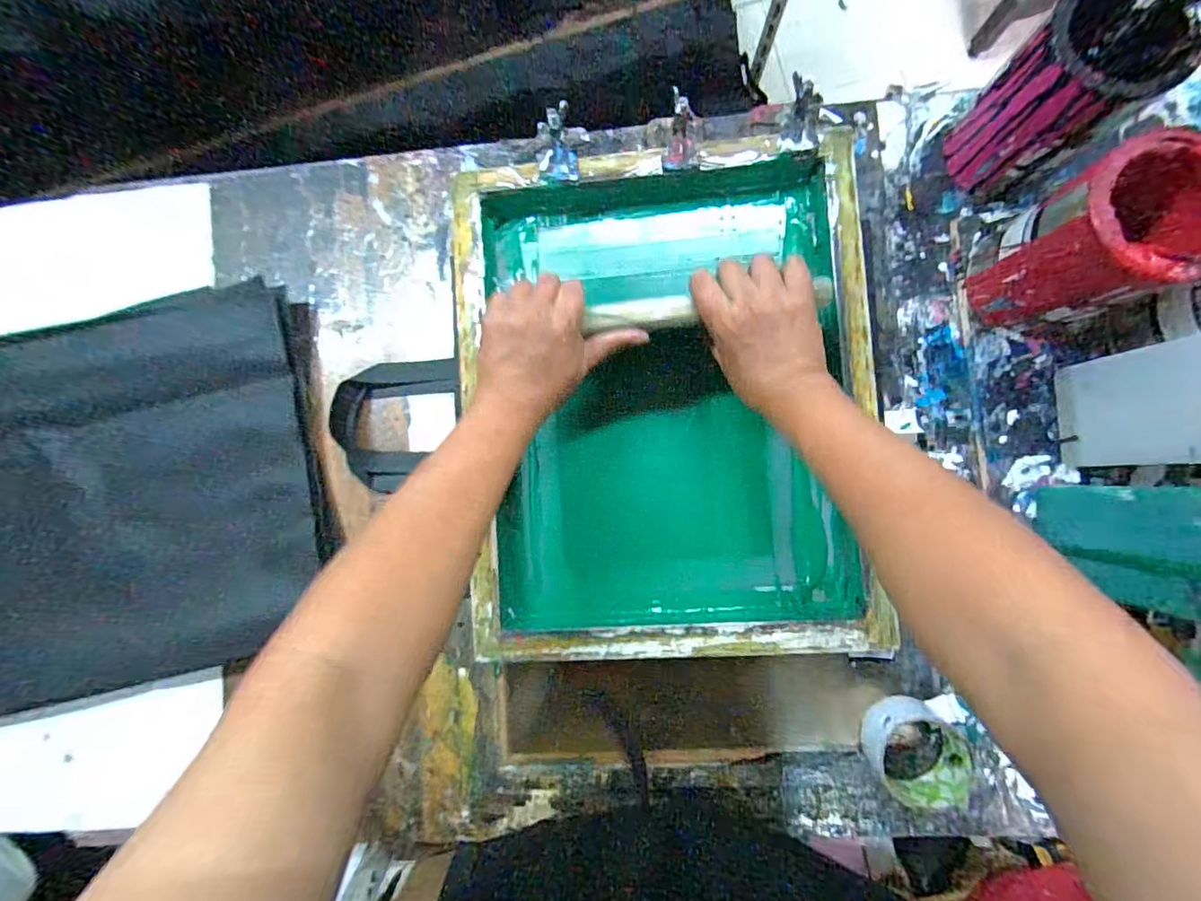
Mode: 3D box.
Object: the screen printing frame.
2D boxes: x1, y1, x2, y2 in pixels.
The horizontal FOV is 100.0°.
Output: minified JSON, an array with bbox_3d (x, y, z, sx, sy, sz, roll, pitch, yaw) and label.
[{"bbox_3d":[0.063,-0.048,0.509,0.399,0.051,0.493,-1,87,5],"label":"screen printing frame"}]

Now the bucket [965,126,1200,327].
[{"bbox_3d":[0.407,-0.168,0.434,0.111,0.158,0.102,0,87,5],"label":"bucket"}]

